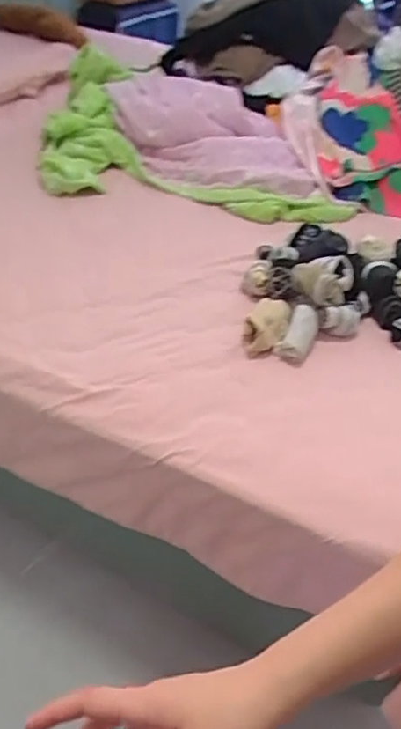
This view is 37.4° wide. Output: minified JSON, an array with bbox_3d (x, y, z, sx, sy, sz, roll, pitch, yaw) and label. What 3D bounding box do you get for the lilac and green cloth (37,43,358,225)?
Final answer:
[{"bbox_3d":[-0.172,-0.584,1.533,0.510,0.122,0.856,-28,53,-26],"label":"lilac and green cloth"}]

